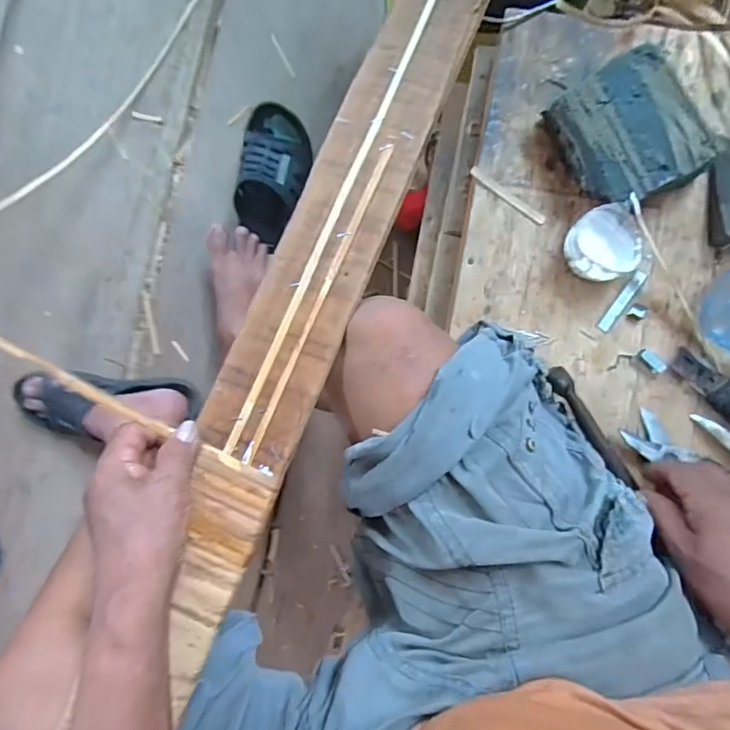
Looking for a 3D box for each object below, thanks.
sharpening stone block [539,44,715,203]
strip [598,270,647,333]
[{"bbox_3d":[0.218,-0.191,0.425,0.089,0.046,0.112,-27,86,2],"label":"sharpening stone block"},{"bbox_3d":[0.224,-0.056,0.445,0.011,0.004,0.061,36,90,4],"label":"strip"}]

